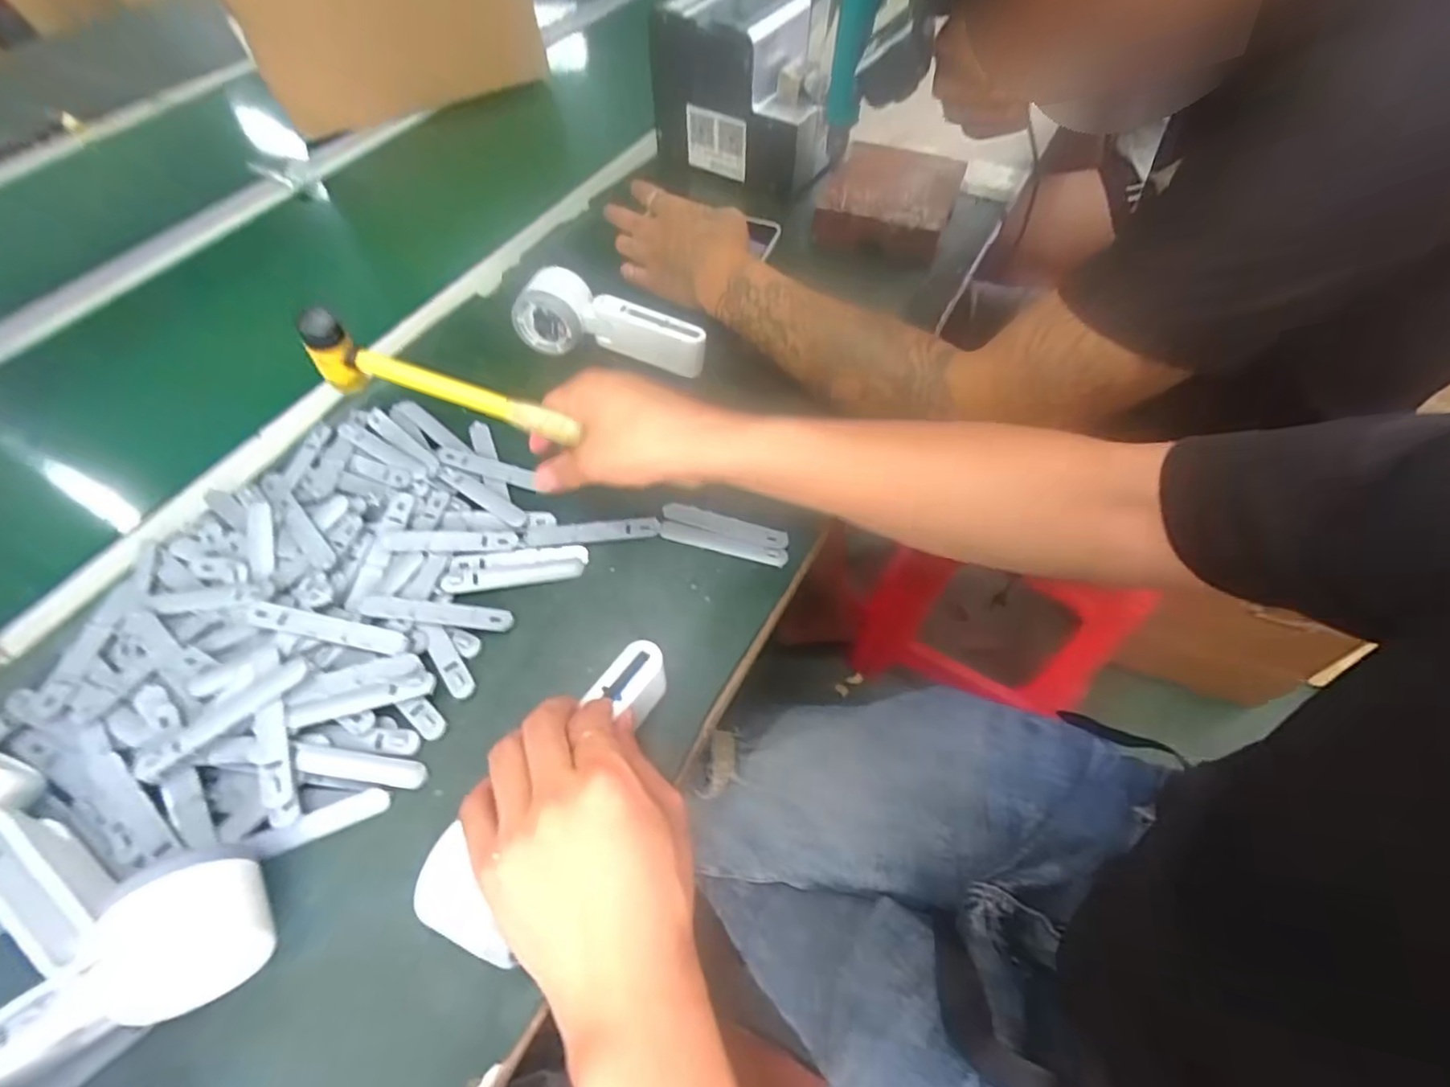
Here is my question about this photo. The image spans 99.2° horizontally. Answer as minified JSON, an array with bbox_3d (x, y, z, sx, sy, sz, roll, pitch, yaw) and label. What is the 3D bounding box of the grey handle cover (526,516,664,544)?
[{"bbox_3d":[-0.096,-0.010,0.451,0.096,0.007,0.017,-5,57,-2],"label":"grey handle cover"}]

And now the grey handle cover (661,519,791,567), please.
[{"bbox_3d":[-0.001,0.000,0.448,0.094,0.005,0.015,15,58,11],"label":"grey handle cover"}]

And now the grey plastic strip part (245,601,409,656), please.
[{"bbox_3d":[-0.249,0.053,0.388,0.094,0.005,0.016,14,57,-6],"label":"grey plastic strip part"}]

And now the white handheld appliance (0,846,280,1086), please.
[{"bbox_3d":[-0.299,0.209,0.282,0.161,0.050,0.055,-27,60,-15],"label":"white handheld appliance"}]

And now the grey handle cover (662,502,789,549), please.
[{"bbox_3d":[-0.001,-0.014,0.455,0.097,0.005,0.016,17,59,12],"label":"grey handle cover"}]

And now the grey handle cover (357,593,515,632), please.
[{"bbox_3d":[-0.191,0.045,0.410,0.097,0.009,0.018,9,56,-8],"label":"grey handle cover"}]

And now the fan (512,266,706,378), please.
[{"bbox_3d":[-0.096,-0.192,0.537,0.166,0.059,0.051,12,58,9],"label":"fan"}]

